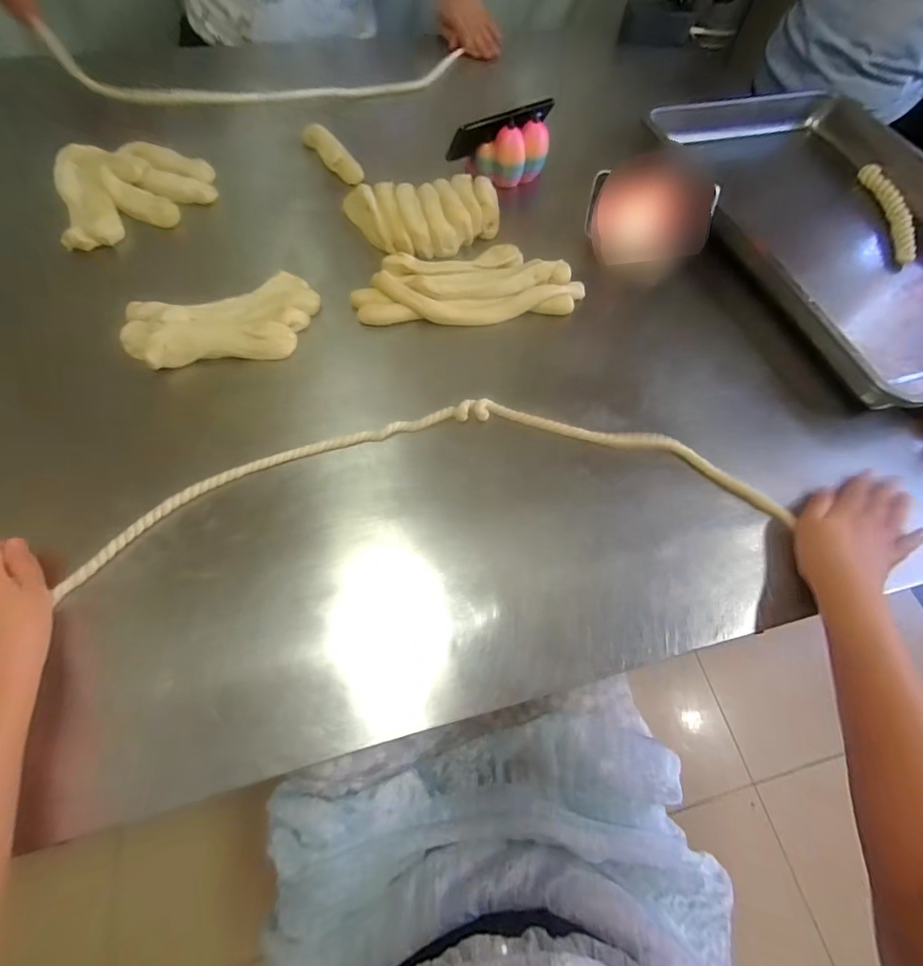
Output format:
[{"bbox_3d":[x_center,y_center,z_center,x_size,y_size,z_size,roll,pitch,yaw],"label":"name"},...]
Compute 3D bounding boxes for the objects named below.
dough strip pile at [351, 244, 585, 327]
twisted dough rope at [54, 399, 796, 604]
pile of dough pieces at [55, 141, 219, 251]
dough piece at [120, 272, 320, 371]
[{"bbox_3d":[0.005,-0.247,0.549,0.265,0.028,0.112,-11,66,-8],"label":"dough strip pile"},{"bbox_3d":[-0.015,-0.007,0.445,0.648,0.014,0.154,-6,65,-6],"label":"twisted dough rope"},{"bbox_3d":[-0.428,-0.392,0.603,0.180,0.034,0.167,-21,67,-12],"label":"pile of dough pieces"},{"bbox_3d":[-0.263,-0.181,0.505,0.195,0.024,0.107,-11,66,-8],"label":"dough piece"}]

